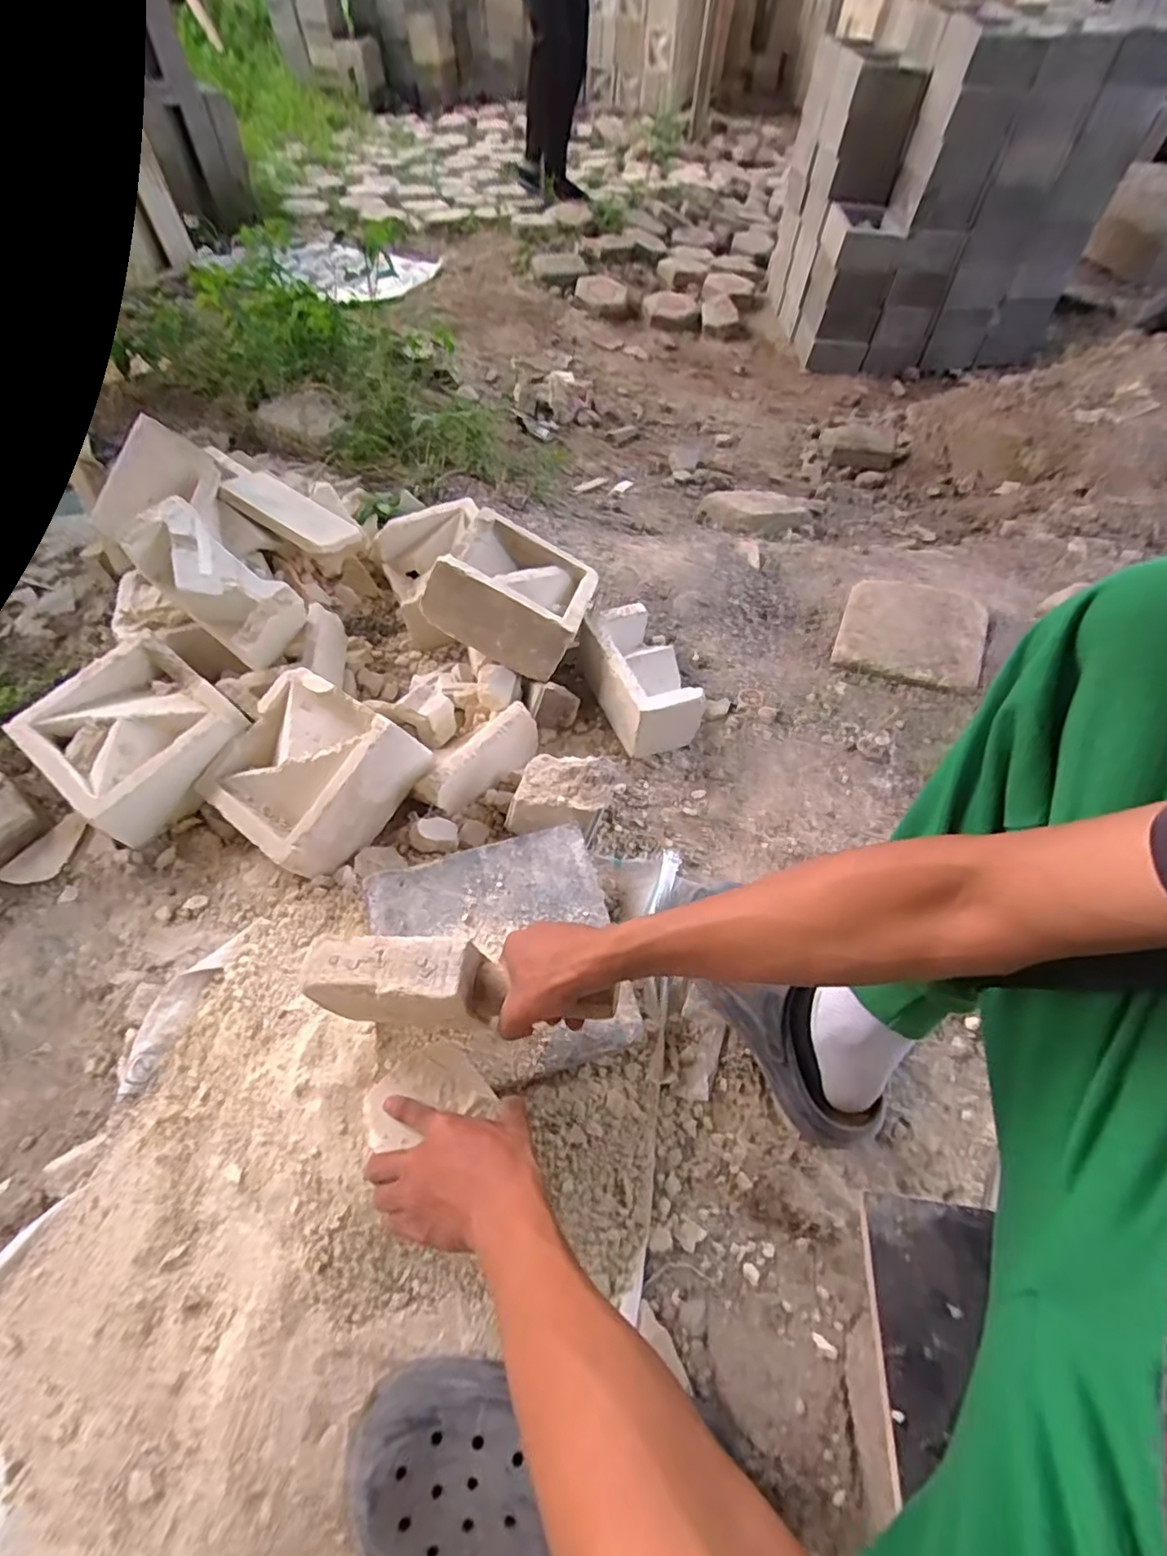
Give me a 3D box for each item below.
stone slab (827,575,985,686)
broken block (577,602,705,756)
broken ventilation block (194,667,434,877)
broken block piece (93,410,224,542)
[{"bbox_3d":[0.502,-0.229,0.953,0.202,0.021,0.194,17,65,16],"label":"stone slab"},{"bbox_3d":[0.079,-0.147,0.896,0.108,0.093,0.200,-17,56,-14],"label":"broken block"},{"bbox_3d":[-0.332,-0.005,0.773,0.200,0.105,0.200,29,75,26],"label":"broken ventilation block"},{"bbox_3d":[-0.610,-0.415,0.903,0.120,0.026,0.170,21,83,-25],"label":"broken block piece"}]

